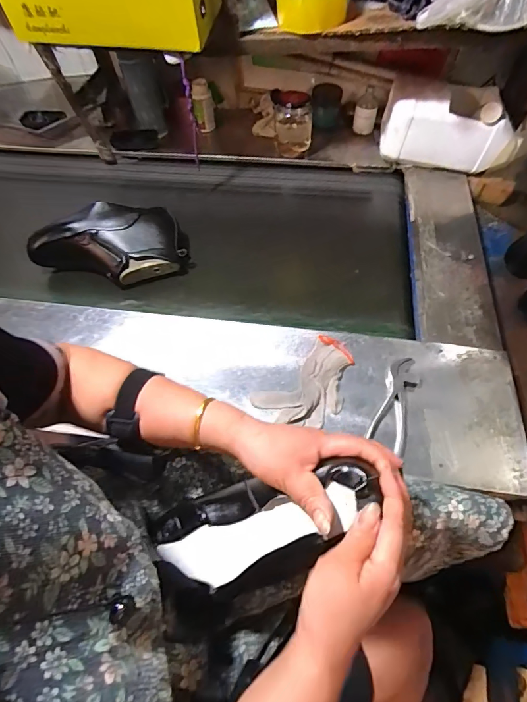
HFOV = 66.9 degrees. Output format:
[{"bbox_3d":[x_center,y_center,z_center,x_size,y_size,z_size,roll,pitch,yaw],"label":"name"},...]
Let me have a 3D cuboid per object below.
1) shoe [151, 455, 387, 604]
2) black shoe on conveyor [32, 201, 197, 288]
[{"bbox_3d":[0.001,0.179,0.395,0.234,0.069,0.095,-25,58,21],"label":"shoe"},{"bbox_3d":[-0.291,-0.188,0.752,0.285,0.101,0.123,-16,60,-6],"label":"black shoe on conveyor"}]

